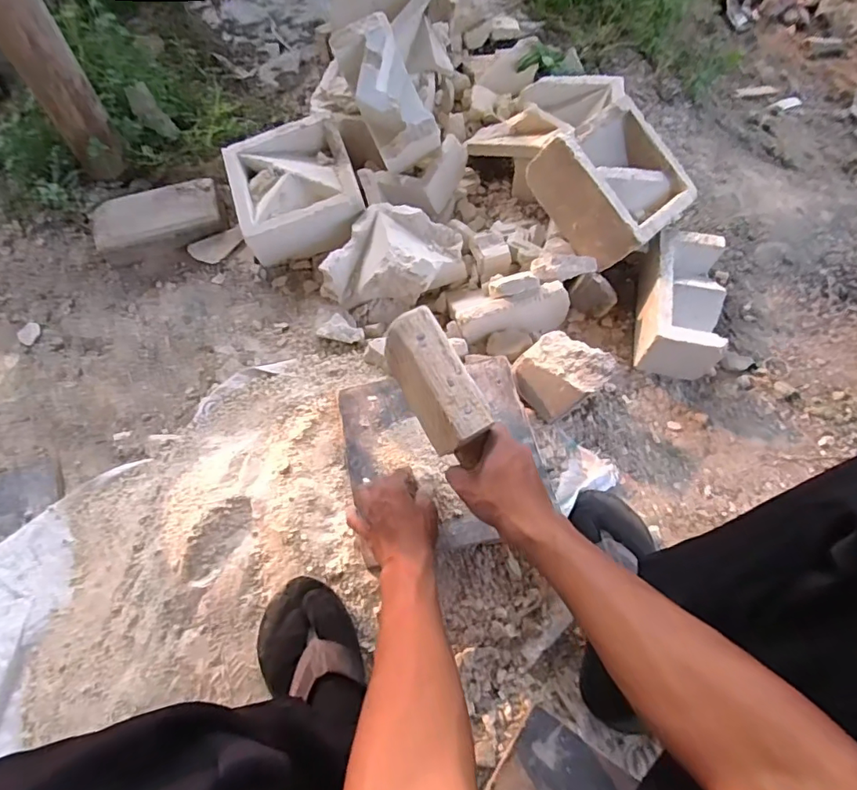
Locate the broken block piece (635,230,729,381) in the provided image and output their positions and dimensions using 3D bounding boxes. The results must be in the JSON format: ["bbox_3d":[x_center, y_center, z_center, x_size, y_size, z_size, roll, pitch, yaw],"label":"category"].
[{"bbox_3d":[0.389,-0.141,0.805,0.111,0.103,0.201,11,66,6],"label":"broken block piece"}]

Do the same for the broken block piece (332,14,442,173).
[{"bbox_3d":[-0.061,-0.485,0.850,0.113,0.086,0.214,-24,91,-9],"label":"broken block piece"}]

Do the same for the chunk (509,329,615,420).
[{"bbox_3d":[0.188,-0.031,0.746,0.103,0.072,0.113,-40,71,-15],"label":"chunk"}]

